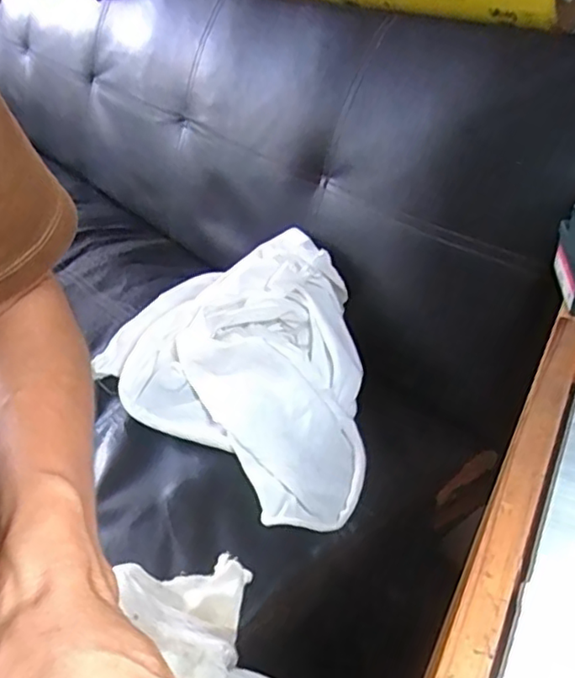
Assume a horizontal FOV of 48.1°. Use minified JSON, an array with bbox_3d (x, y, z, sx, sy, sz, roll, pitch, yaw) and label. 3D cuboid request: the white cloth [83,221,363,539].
[{"bbox_3d":[-0.034,0.013,0.837,0.436,0.107,0.315,29,49,34],"label":"white cloth"}]

